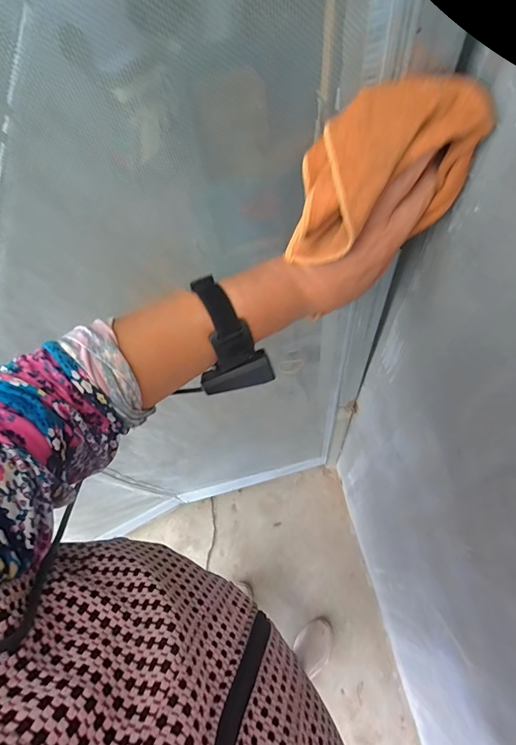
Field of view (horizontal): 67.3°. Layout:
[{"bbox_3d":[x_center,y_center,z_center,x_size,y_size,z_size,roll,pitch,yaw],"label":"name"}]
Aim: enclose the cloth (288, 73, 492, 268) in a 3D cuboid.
[{"bbox_3d":[0.090,-0.148,0.292,0.124,0.110,0.054,-19,62,-10],"label":"cloth"}]

